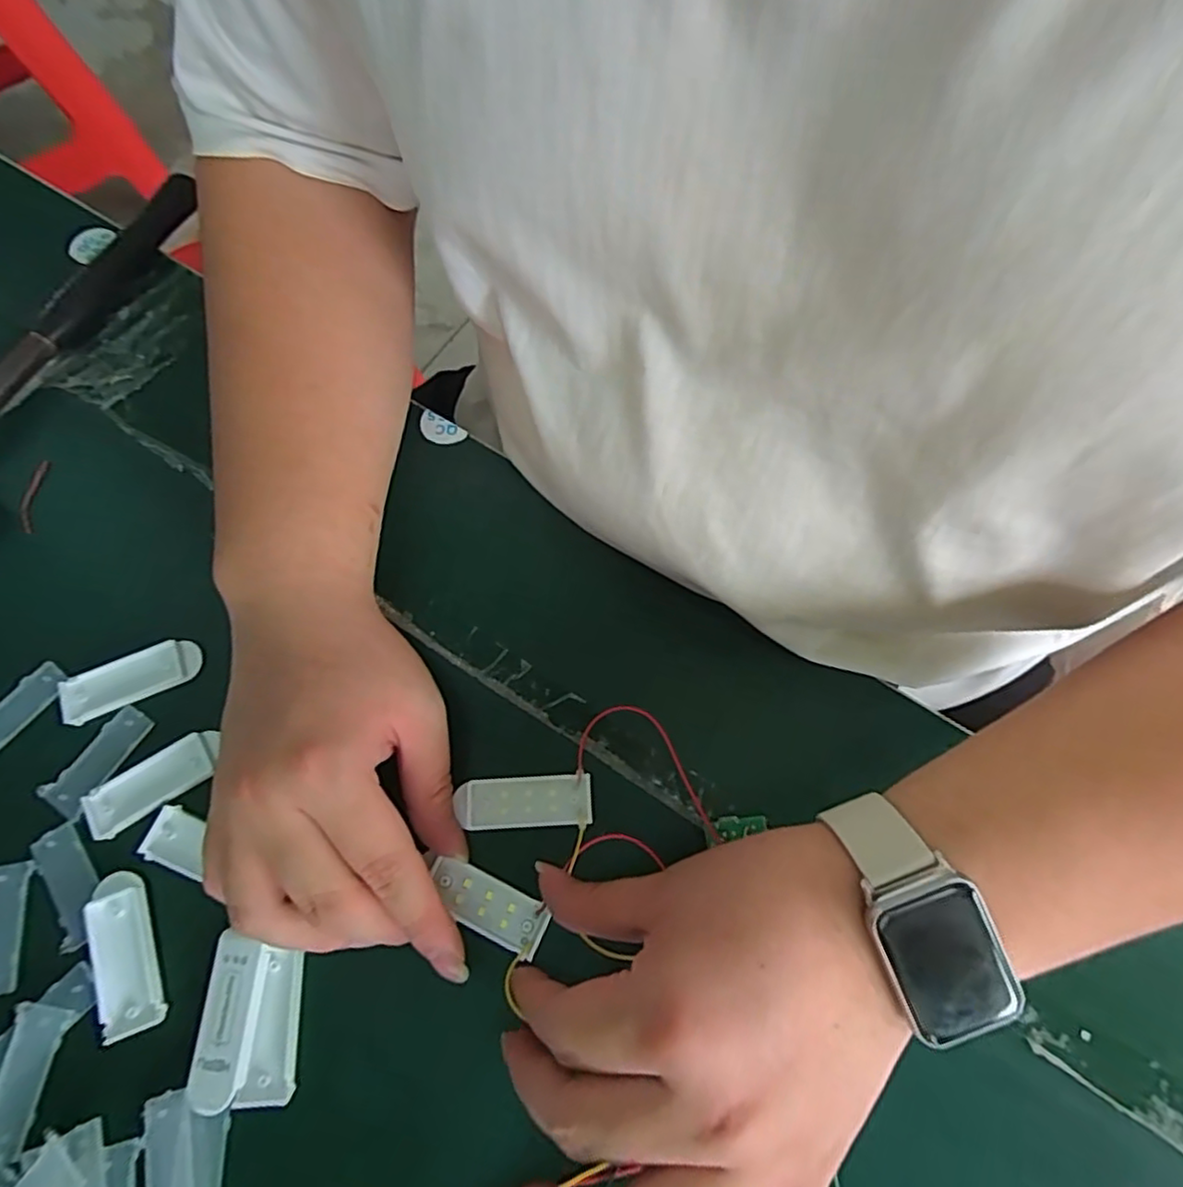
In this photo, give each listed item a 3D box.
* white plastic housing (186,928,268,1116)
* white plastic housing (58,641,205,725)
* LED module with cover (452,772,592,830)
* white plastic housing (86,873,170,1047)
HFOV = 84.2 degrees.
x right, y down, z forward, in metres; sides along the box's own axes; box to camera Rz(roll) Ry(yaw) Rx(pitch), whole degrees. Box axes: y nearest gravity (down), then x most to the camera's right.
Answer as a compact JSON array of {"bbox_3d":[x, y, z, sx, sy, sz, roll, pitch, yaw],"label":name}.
[{"bbox_3d":[-0.136,0.159,0.244,0.021,0.007,0.056,3,69,2],"label":"white plastic housing"},{"bbox_3d":[-0.206,0.037,0.291,0.057,0.008,0.020,-25,71,-8],"label":"white plastic housing"},{"bbox_3d":[-0.027,0.087,0.273,0.053,0.004,0.020,-3,69,-1],"label":"LED module with cover"},{"bbox_3d":[-0.182,0.139,0.252,0.024,0.006,0.057,-21,71,-7],"label":"white plastic housing"}]

